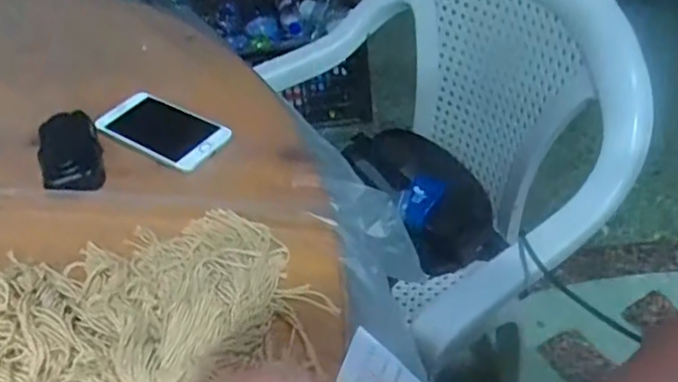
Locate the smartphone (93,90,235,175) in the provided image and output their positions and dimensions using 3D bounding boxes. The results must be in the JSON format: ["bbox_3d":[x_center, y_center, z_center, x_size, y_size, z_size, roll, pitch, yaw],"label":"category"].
[{"bbox_3d":[-0.165,-0.058,0.583,0.131,0.011,0.069,22,50,27],"label":"smartphone"}]

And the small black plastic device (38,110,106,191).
[{"bbox_3d":[-0.243,-0.036,0.552,0.051,0.027,0.086,-18,45,-13],"label":"small black plastic device"}]

